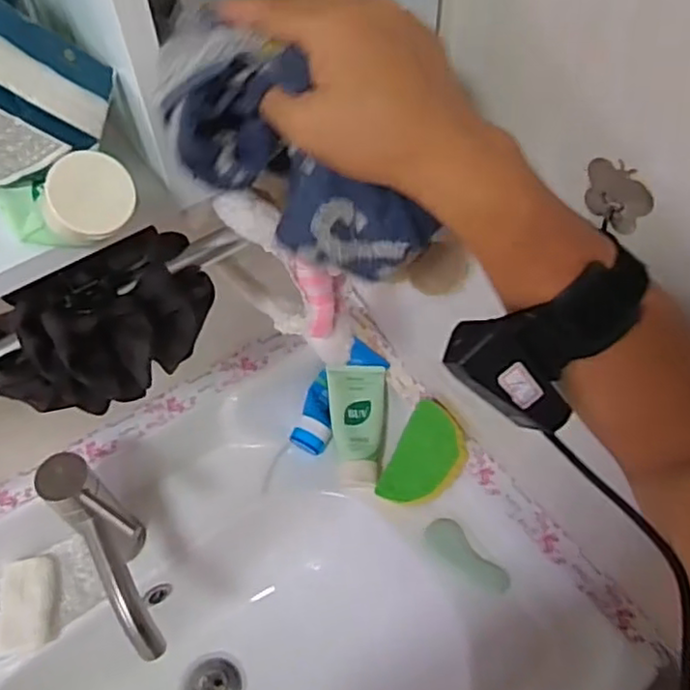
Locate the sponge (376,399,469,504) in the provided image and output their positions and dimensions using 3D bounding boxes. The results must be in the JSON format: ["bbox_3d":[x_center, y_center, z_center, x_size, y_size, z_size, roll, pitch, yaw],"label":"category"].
[{"bbox_3d":[0.087,0.118,0.703,0.067,0.024,0.109,26,91,13],"label":"sponge"}]

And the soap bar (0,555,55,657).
[{"bbox_3d":[-0.309,0.251,0.650,0.047,0.029,0.083,-7,55,-3],"label":"soap bar"}]

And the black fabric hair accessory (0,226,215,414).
[{"bbox_3d":[-0.152,-0.011,0.426,0.148,0.069,0.073,-32,59,-19],"label":"black fabric hair accessory"}]

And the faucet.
[{"bbox_3d":[-0.201,0.196,0.604,0.054,0.175,0.160,-32,60,-19],"label":"faucet"}]

